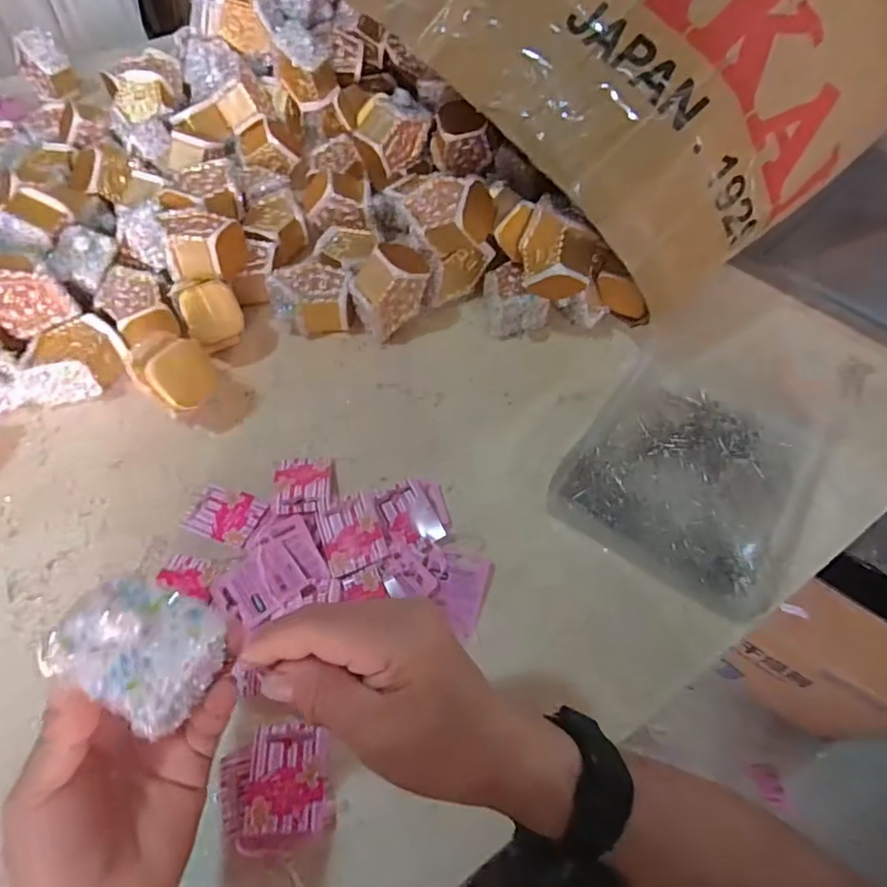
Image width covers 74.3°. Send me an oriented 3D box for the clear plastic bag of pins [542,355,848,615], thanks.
[{"bbox_3d":[0.233,0.006,0.522,0.189,0.029,0.263,29,59,18],"label":"clear plastic bag of pins"}]

